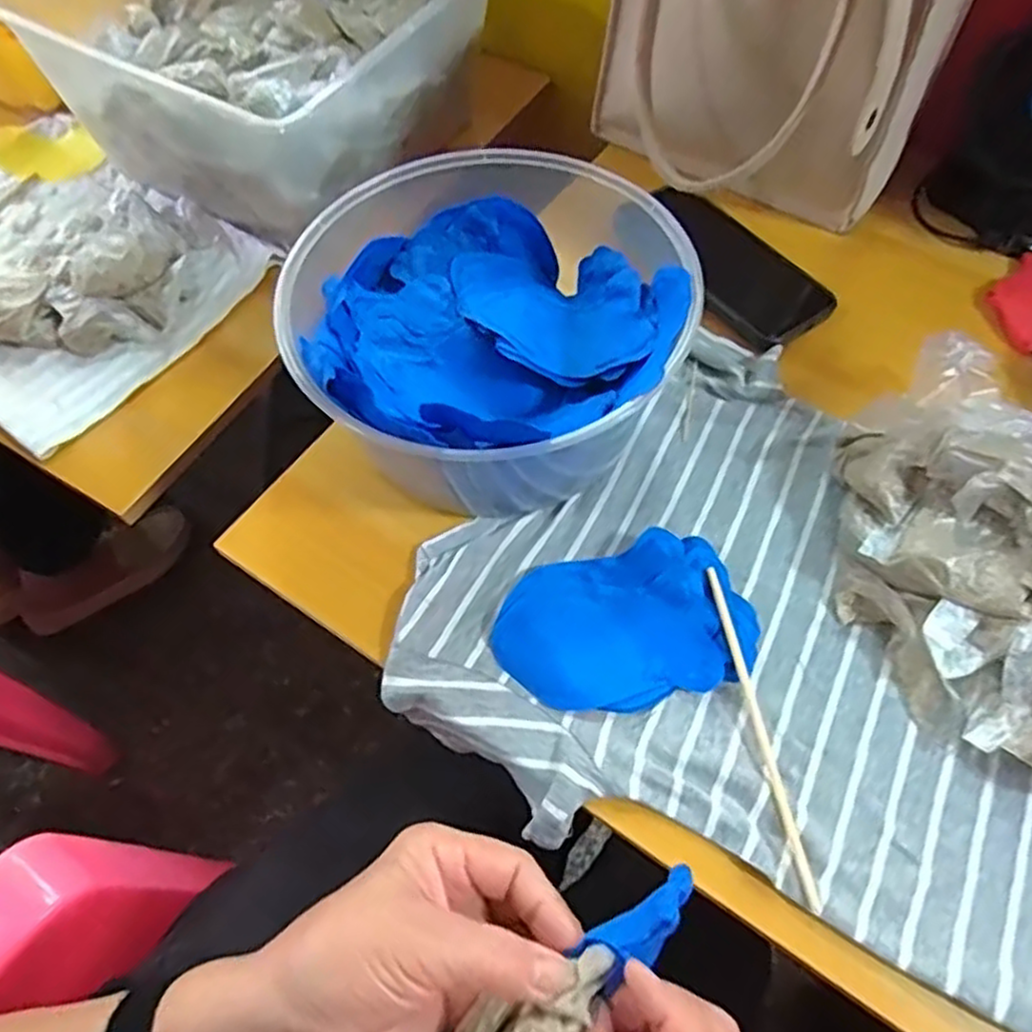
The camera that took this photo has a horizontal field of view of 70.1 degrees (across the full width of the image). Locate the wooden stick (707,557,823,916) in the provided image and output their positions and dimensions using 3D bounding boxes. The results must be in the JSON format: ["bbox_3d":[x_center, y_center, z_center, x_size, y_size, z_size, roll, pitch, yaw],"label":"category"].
[{"bbox_3d":[0.121,0.104,0.368,0.007,0.011,0.166,-9,61,-4],"label":"wooden stick"}]

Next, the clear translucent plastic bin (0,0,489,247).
[{"bbox_3d":[-0.206,-0.399,0.629,0.309,0.127,0.284,26,64,14],"label":"clear translucent plastic bin"}]

